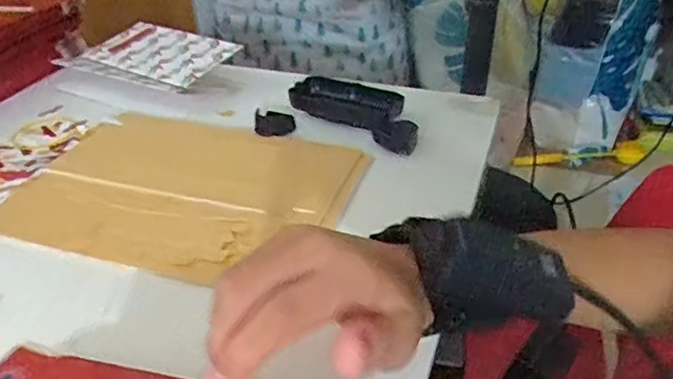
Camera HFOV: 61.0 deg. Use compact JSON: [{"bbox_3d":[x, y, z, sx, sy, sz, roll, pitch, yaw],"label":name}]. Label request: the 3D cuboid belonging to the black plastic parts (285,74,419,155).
[{"bbox_3d":[0.022,-0.079,0.562,0.146,0.025,0.067,24,39,29],"label":"black plastic parts"}]

